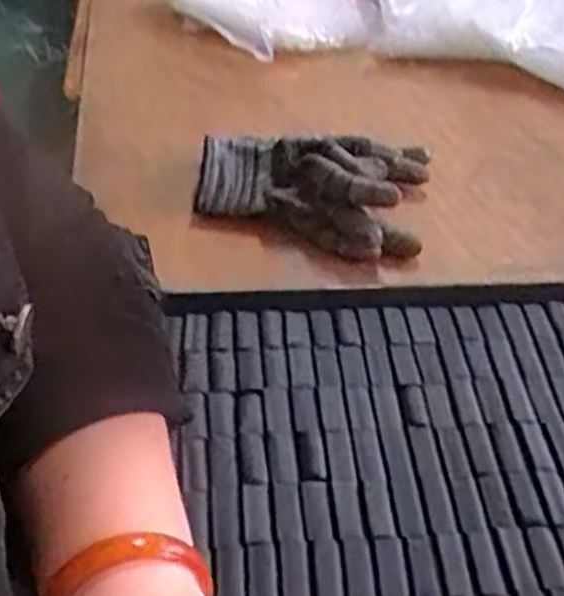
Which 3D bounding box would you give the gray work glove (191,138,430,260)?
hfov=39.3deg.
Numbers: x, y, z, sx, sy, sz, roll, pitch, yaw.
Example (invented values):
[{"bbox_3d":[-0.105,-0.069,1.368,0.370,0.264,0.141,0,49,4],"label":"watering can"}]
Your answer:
[{"bbox_3d":[0.026,-0.087,0.571,0.172,0.044,0.135,4,42,-1],"label":"gray work glove"}]

